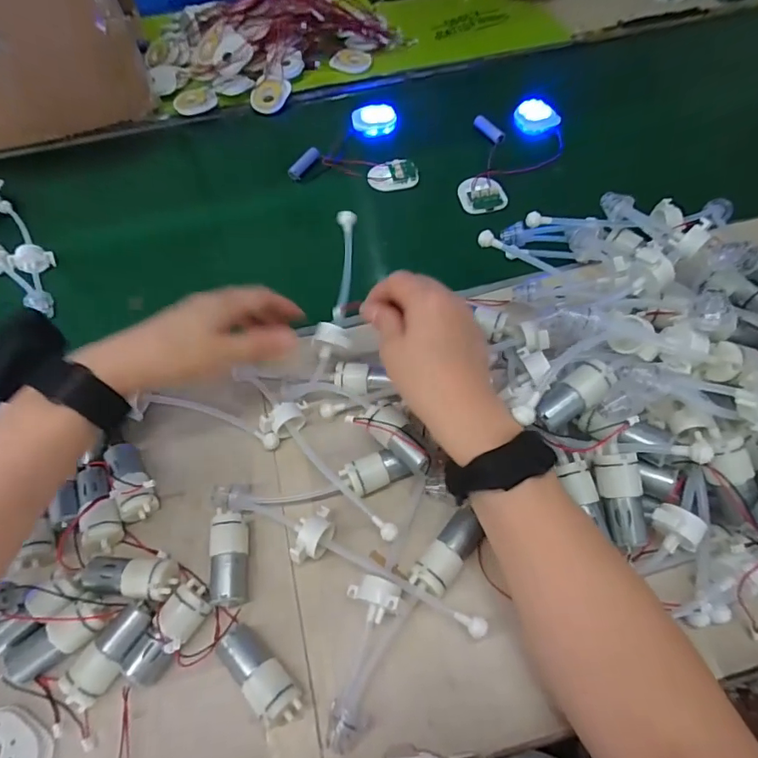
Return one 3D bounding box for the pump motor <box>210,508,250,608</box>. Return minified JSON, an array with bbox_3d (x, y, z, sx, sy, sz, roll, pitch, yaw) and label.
[{"bbox_3d":[-0.105,0.127,0.346,0.024,0.023,0.063,-6,59,-1],"label":"pump motor"}]

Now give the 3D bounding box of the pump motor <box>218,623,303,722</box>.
[{"bbox_3d":[-0.074,0.185,0.308,0.023,0.024,0.063,-41,65,-20],"label":"pump motor"}]

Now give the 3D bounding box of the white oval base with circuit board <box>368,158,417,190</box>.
[{"bbox_3d":[0.017,-0.243,0.582,0.059,0.014,0.035,-7,59,-2],"label":"white oval base with circuit board"}]

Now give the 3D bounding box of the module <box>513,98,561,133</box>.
[{"bbox_3d":[0.205,-0.343,0.636,0.055,0.016,0.048,8,59,8],"label":"module"}]

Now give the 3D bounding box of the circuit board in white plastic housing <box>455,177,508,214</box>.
[{"bbox_3d":[0.116,-0.208,0.552,0.044,0.012,0.050,-17,59,-7],"label":"circuit board in white plastic housing"}]

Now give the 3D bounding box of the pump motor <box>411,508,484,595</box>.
[{"bbox_3d":[0.049,0.120,0.337,0.024,0.023,0.062,35,66,21],"label":"pump motor"}]

